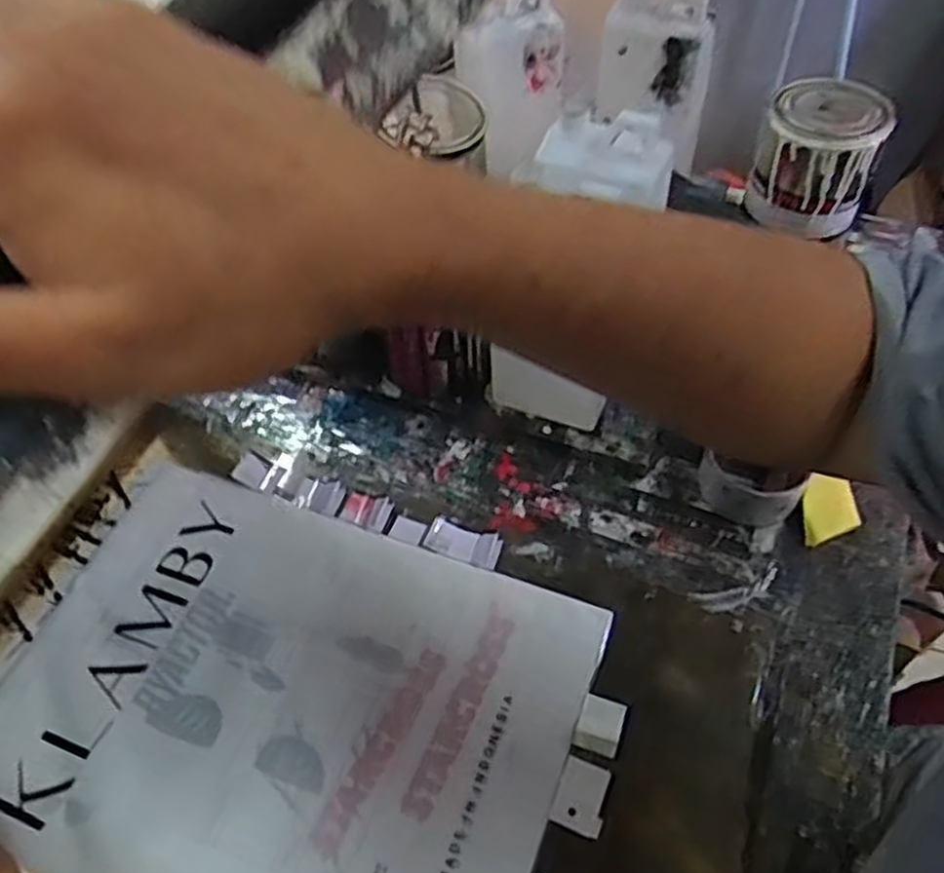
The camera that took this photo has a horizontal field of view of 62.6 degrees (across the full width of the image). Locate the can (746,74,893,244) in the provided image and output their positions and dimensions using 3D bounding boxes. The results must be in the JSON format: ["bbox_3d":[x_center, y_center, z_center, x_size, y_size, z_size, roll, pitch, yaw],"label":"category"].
[{"bbox_3d":[0.329,-0.265,0.744,0.105,0.107,0.095,18,57,16],"label":"can"}]

